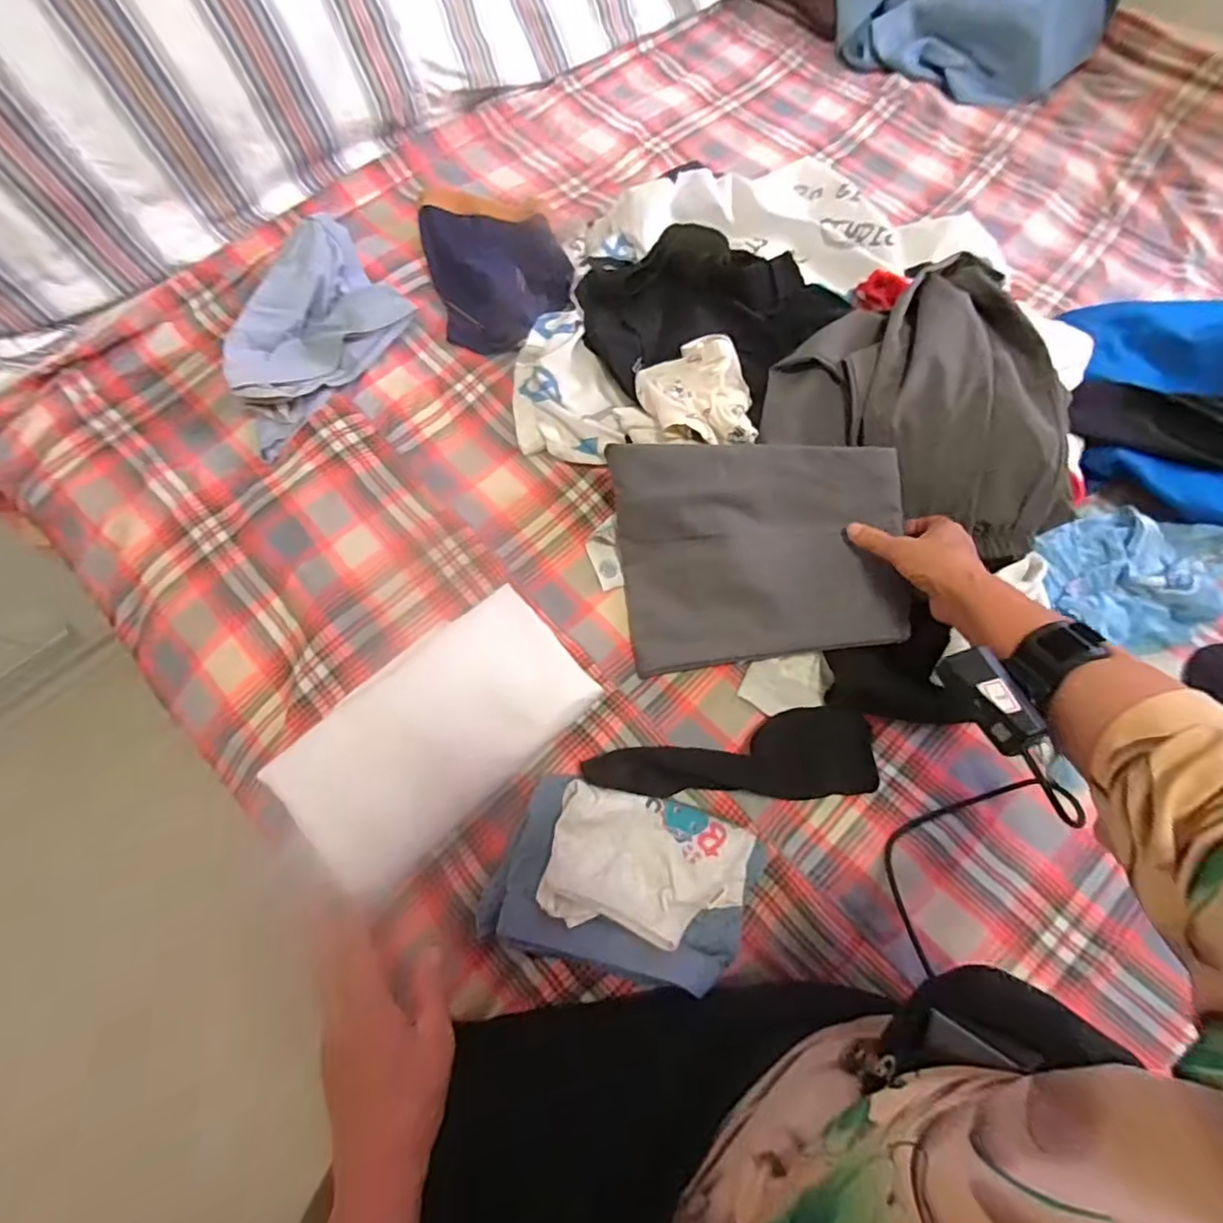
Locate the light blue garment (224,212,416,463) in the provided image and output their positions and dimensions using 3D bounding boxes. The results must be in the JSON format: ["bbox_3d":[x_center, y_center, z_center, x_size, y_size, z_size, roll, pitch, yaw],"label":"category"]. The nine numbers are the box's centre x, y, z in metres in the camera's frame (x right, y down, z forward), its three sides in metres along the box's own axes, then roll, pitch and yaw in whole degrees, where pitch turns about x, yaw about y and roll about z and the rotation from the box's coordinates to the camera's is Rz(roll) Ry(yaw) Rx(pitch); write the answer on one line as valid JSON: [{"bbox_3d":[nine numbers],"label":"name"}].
[{"bbox_3d":[-0.355,-0.318,0.655,0.153,0.069,0.250,33,71,11],"label":"light blue garment"}]

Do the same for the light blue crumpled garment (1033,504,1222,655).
[{"bbox_3d":[0.527,-0.037,0.577,0.213,0.042,0.141,-17,70,-8],"label":"light blue crumpled garment"}]

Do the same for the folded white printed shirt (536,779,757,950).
[{"bbox_3d":[0.029,0.210,0.476,0.157,0.019,0.102,15,73,1],"label":"folded white printed shirt"}]

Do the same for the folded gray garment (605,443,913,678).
[{"bbox_3d":[0.138,-0.062,0.543,0.257,0.036,0.208,-7,86,5],"label":"folded gray garment"}]

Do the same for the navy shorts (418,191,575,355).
[{"bbox_3d":[-0.142,-0.437,0.727,0.165,0.030,0.255,-17,70,-8],"label":"navy shorts"}]

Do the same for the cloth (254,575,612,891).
[{"bbox_3d":[-0.152,0.105,0.515,0.263,0.029,0.140,-42,75,-16],"label":"cloth"}]

